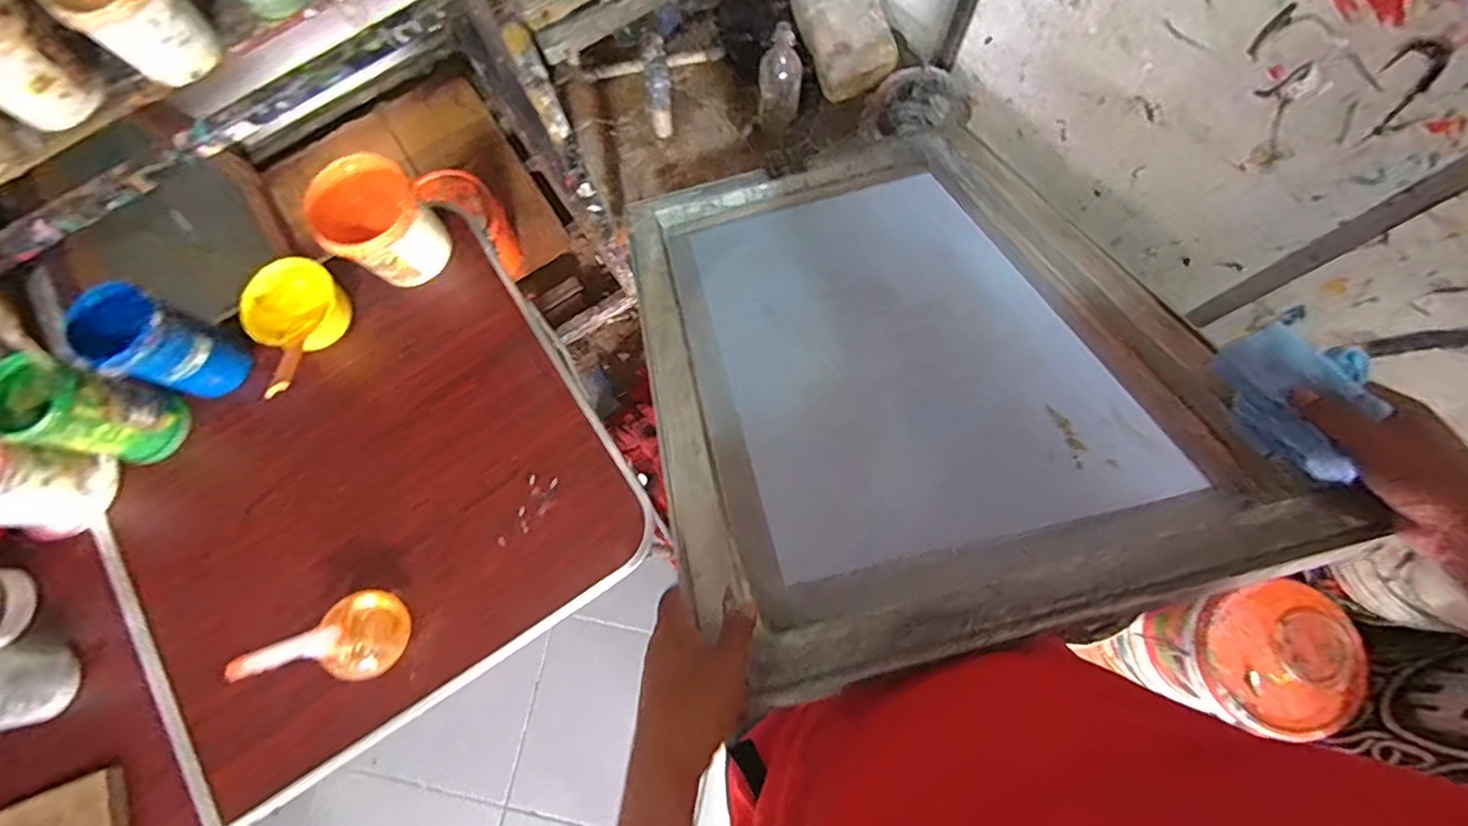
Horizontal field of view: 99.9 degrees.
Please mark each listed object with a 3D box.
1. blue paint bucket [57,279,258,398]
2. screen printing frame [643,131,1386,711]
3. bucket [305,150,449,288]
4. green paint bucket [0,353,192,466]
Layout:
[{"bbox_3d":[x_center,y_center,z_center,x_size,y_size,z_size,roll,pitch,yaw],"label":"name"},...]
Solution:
[{"bbox_3d":[-0.682,-0.081,0.738,0.087,0.172,0.092,0,77,1],"label":"blue paint bucket"},{"bbox_3d":[0.145,-0.089,0.622,0.461,0.034,0.651,-14,47,-1],"label":"screen printing frame"},{"bbox_3d":[-0.442,-0.235,0.778,0.121,0.108,0.126,-37,78,-7],"label":"bucket"},{"bbox_3d":[-0.759,0.000,0.721,0.111,0.143,0.091,12,77,4],"label":"green paint bucket"}]

